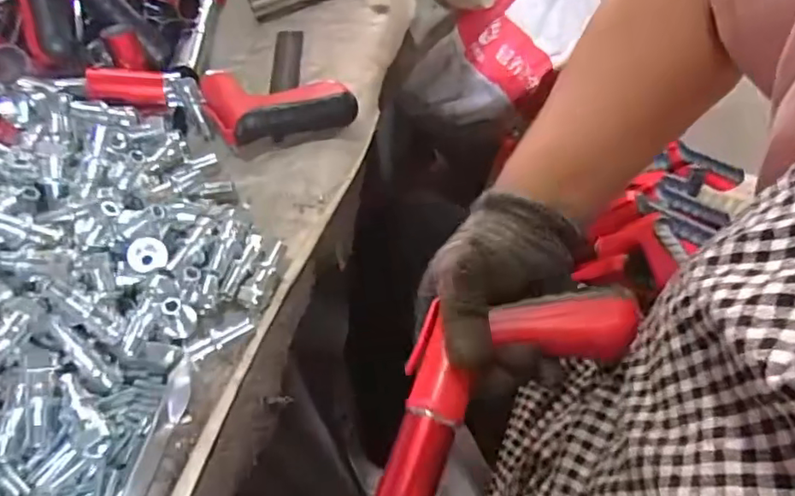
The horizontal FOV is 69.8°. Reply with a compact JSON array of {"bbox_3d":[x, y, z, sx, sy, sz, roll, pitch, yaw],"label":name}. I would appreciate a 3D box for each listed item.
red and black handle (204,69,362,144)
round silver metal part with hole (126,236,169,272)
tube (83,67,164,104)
[{"bbox_3d":[-0.105,-0.129,0.504,0.131,0.035,0.078,-10,53,-3],"label":"red and black handle"},{"bbox_3d":[-0.163,0.005,0.371,0.024,0.022,0.008,-24,26,-31],"label":"round silver metal part with hole"},{"bbox_3d":[-0.236,-0.142,0.495,0.062,0.020,0.024,-1,51,-21],"label":"tube"}]

